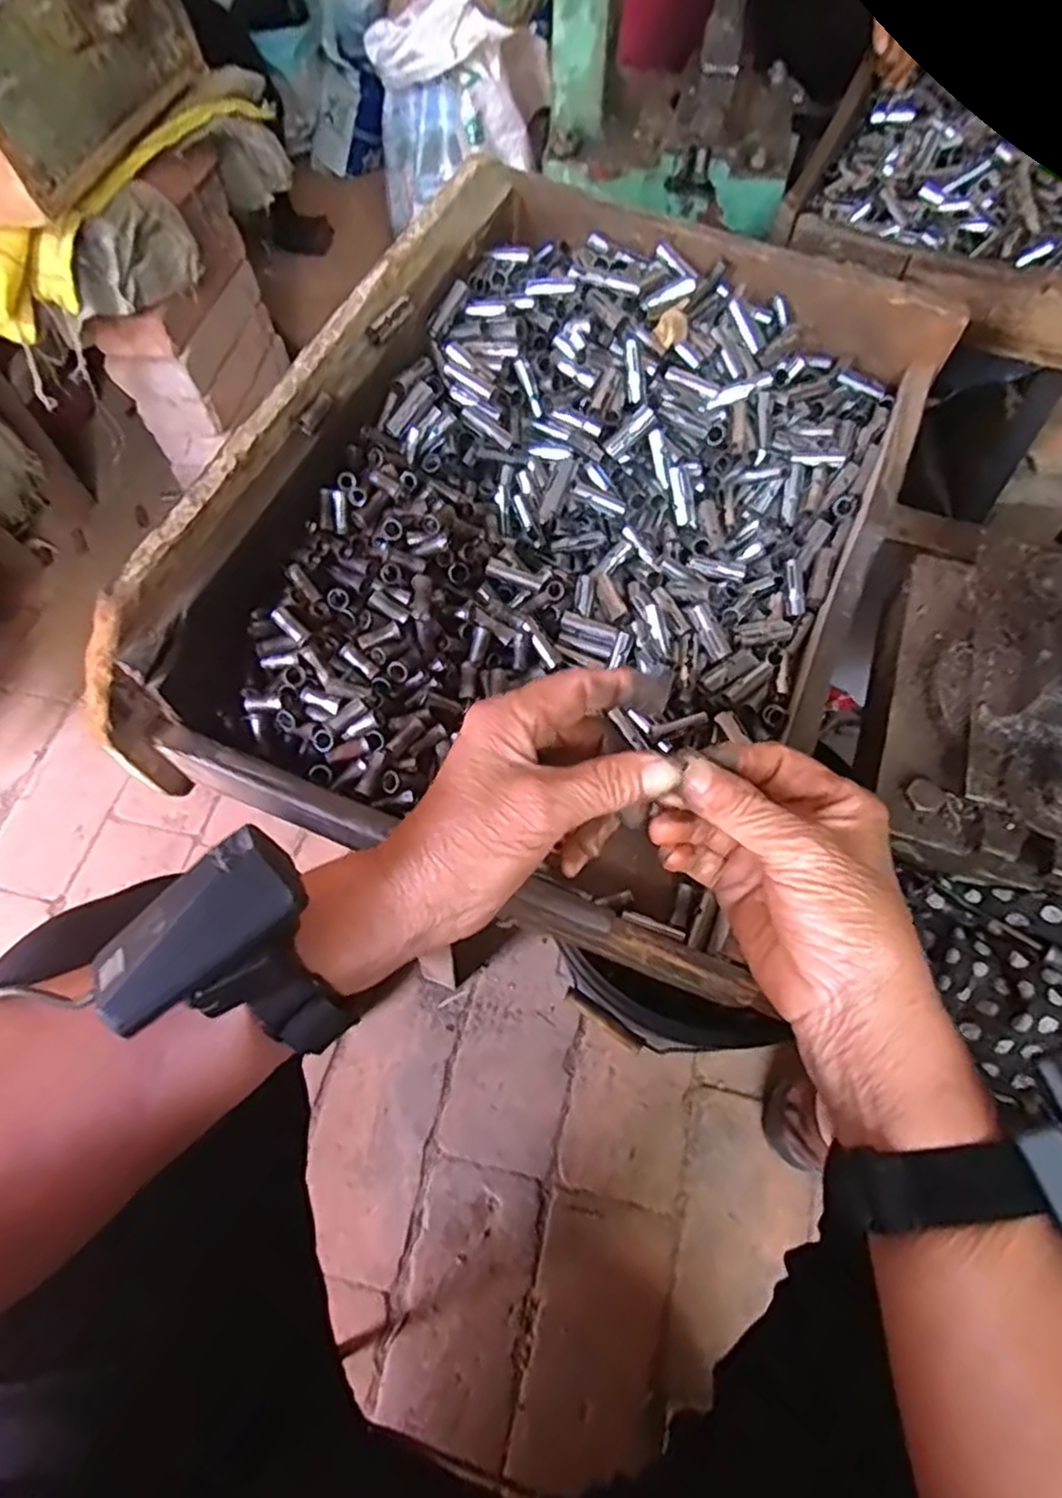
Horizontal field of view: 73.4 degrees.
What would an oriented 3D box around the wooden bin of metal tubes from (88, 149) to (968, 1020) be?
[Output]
[{"bbox_3d":[0.037,-0.152,0.446,0.342,0.130,0.483,21,66,11],"label":"wooden bin of metal tubes"}]

